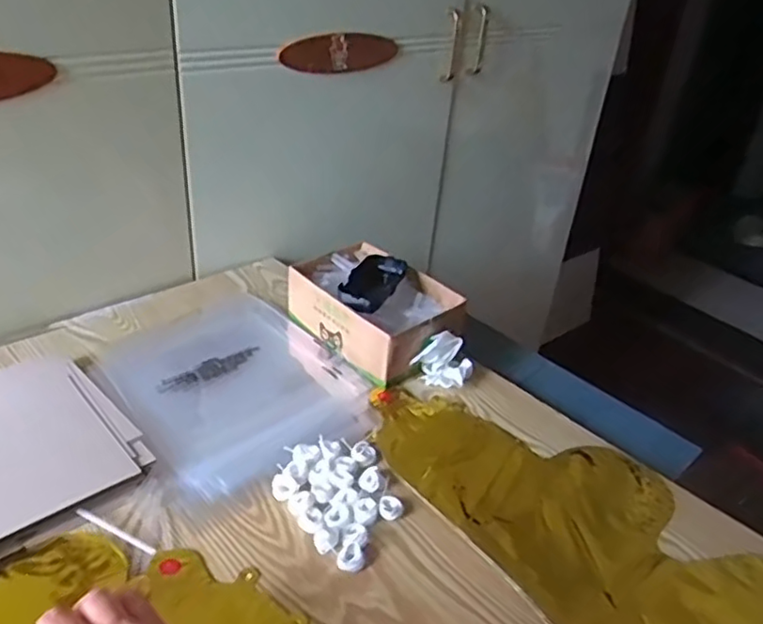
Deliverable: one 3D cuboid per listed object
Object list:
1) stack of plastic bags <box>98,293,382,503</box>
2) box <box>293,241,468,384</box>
[{"bbox_3d":[-0.157,0.067,0.678,0.220,0.018,0.265,-19,40,-35],"label":"stack of plastic bags"},{"bbox_3d":[-0.010,-0.009,0.749,0.131,0.072,0.193,-23,42,-38],"label":"box"}]

